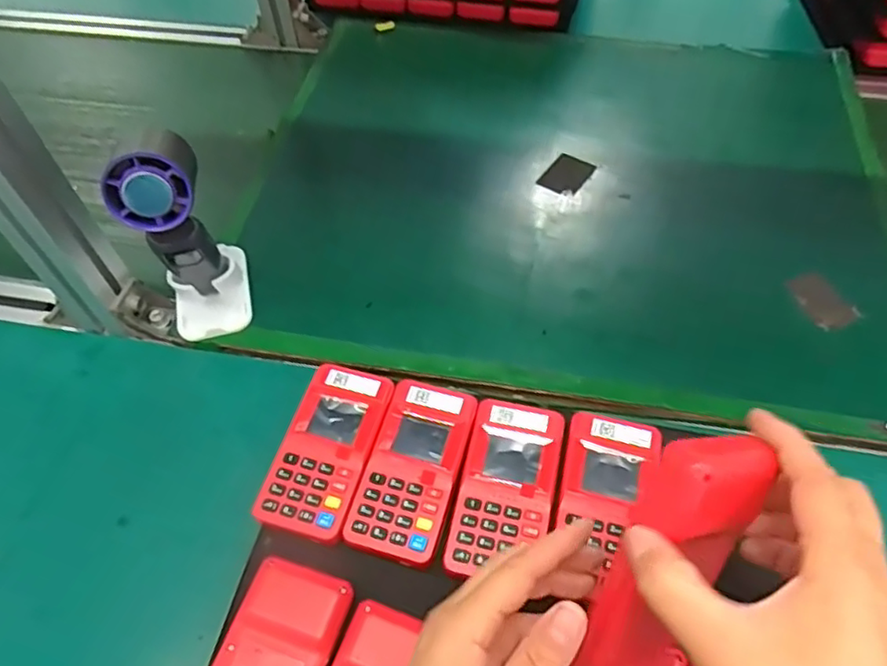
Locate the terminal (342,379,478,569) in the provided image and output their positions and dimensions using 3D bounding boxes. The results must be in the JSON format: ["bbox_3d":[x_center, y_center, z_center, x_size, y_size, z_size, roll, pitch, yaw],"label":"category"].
[{"bbox_3d":[-0.019,0.089,0.420,0.059,0.017,0.121,13,56,11],"label":"terminal"}]

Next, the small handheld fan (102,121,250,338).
[{"bbox_3d":[-0.193,-0.073,0.461,0.058,0.157,0.089,-13,56,-7],"label":"small handheld fan"}]

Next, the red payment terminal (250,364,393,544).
[{"bbox_3d":[-0.079,0.078,0.429,0.061,0.016,0.120,13,56,11],"label":"red payment terminal"}]

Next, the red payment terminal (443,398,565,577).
[{"bbox_3d":[0.042,0.101,0.413,0.060,0.018,0.118,11,55,9],"label":"red payment terminal"}]

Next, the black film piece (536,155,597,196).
[{"bbox_3d":[0.118,-0.154,0.605,0.044,0.006,0.056,29,58,32],"label":"black film piece"}]

